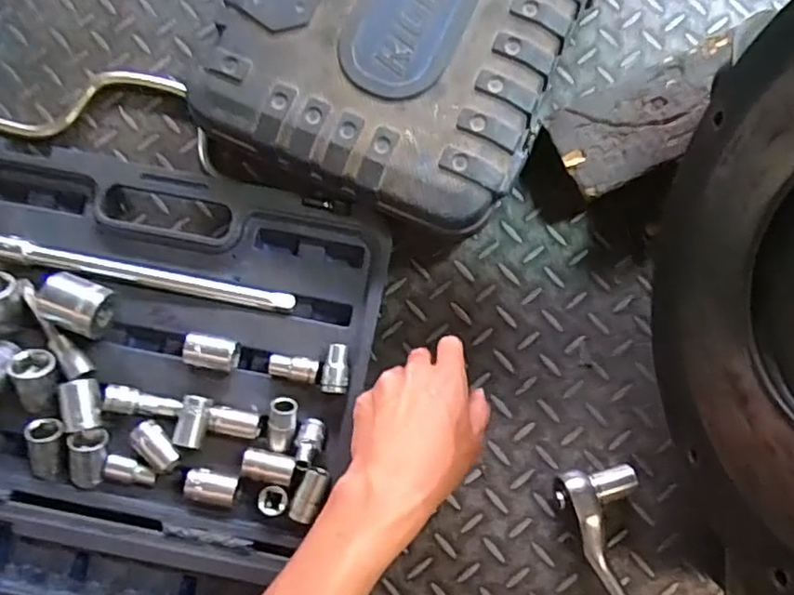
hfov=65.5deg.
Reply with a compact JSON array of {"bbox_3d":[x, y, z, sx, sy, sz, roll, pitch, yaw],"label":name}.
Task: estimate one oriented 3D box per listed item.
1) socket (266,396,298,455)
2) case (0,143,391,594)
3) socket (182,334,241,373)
[{"bbox_3d":[-0.091,0.101,0.485,0.022,0.017,0.043,10,107,2],"label":"socket"},{"bbox_3d":[-0.231,0.149,0.485,0.378,0.052,0.526,9,81,2],"label":"case"},{"bbox_3d":[-0.149,0.045,0.497,0.039,0.020,0.026,10,80,4],"label":"socket"}]

